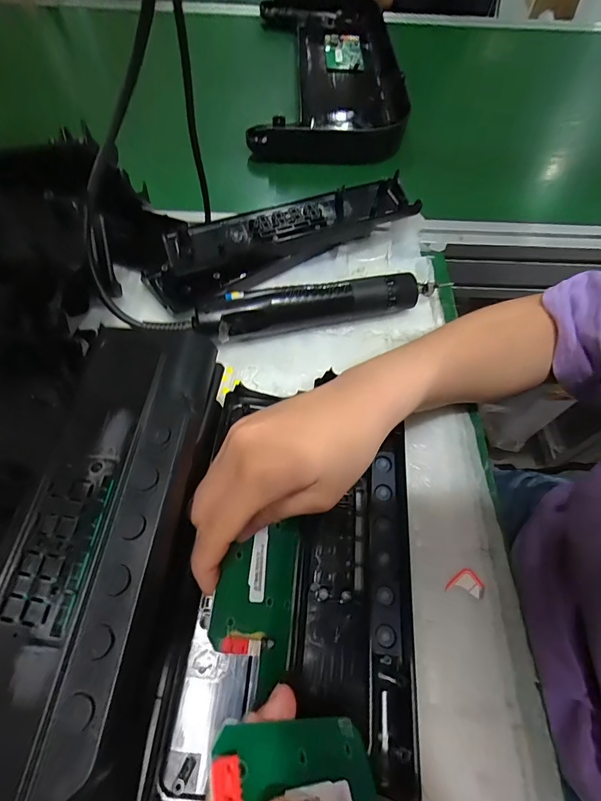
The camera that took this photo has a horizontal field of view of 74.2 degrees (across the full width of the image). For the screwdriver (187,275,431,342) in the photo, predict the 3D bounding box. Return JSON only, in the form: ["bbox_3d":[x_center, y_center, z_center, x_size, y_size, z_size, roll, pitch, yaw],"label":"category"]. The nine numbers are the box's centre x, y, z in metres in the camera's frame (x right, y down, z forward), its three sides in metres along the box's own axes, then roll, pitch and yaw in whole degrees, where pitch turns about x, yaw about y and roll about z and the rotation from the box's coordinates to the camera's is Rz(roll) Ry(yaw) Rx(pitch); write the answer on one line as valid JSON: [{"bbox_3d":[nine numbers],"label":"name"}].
[{"bbox_3d":[0.014,-0.084,0.351,0.203,0.037,0.033,-14,62,-10],"label":"screwdriver"}]

